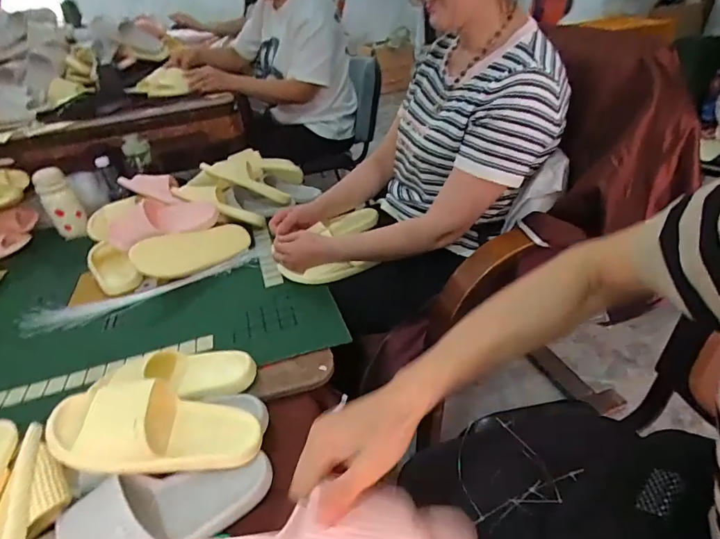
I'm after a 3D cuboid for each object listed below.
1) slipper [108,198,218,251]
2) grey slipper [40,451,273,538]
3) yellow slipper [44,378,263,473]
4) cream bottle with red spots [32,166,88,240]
[{"bbox_3d":[-0.476,-0.110,1.058,0.246,0.103,0.092,-5,34,4],"label":"slipper"},{"bbox_3d":[-0.240,0.292,0.499,0.272,0.065,0.122,-14,35,-9],"label":"grey slipper"},{"bbox_3d":[-0.250,0.199,0.554,0.244,0.061,0.099,11,31,-15],"label":"yellow slipper"},{"bbox_3d":[-0.841,-0.184,1.235,0.085,0.197,0.080,-29,10,-28],"label":"cream bottle with red spots"}]

